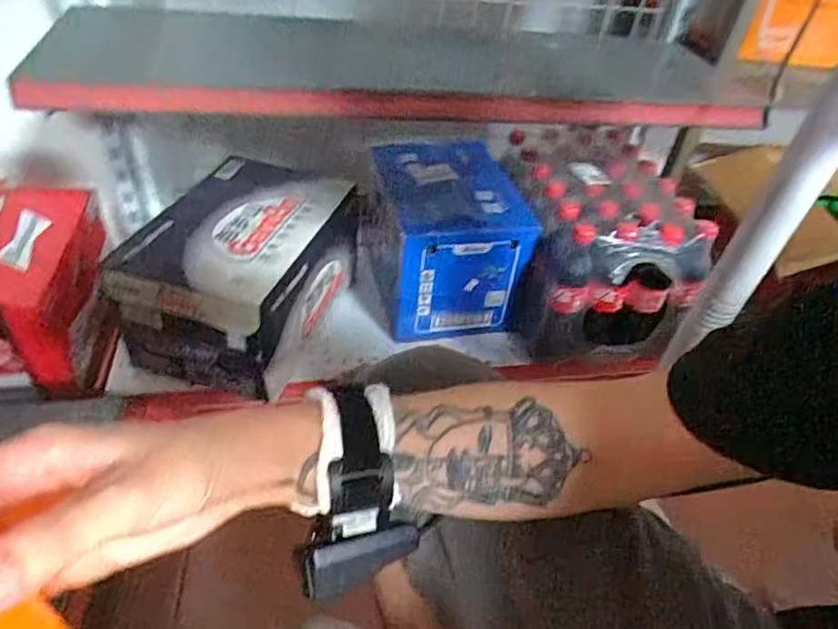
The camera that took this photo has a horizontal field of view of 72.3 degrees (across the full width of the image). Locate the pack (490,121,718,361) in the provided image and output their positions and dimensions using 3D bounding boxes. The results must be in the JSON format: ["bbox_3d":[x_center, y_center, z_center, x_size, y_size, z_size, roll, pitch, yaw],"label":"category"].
[{"bbox_3d":[0.275,-0.135,0.945,0.263,0.246,0.330,1,43,-7],"label":"pack"}]

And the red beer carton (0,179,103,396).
[{"bbox_3d":[-0.620,-0.044,0.875,0.210,0.192,0.301,-2,43,-11],"label":"red beer carton"}]

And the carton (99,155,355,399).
[{"bbox_3d":[-0.274,-0.083,0.872,0.232,0.181,0.333,15,43,8],"label":"carton"}]

